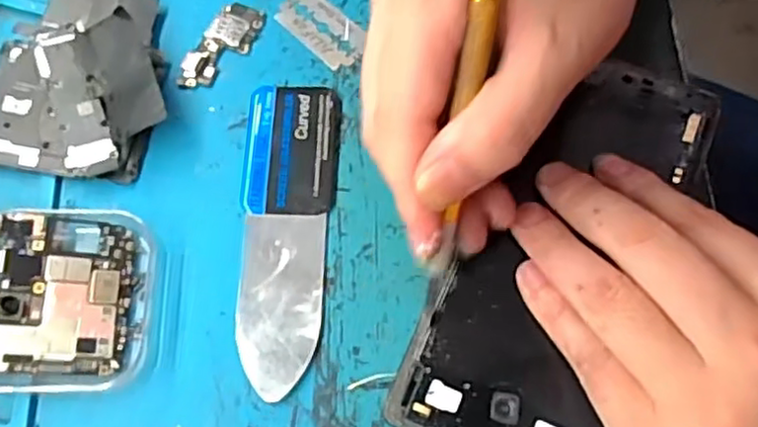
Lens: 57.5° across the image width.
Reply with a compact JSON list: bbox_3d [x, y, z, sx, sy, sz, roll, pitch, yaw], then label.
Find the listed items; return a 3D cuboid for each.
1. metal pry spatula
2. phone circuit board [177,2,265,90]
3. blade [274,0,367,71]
[{"bbox_3d":[-0.035,0.005,0.258,0.035,0.004,0.119,2,69,0],"label":"metal pry spatula"},{"bbox_3d":[-0.065,-0.069,0.286,0.020,0.004,0.045,26,71,9],"label":"phone circuit board"},{"bbox_3d":[-0.024,-0.079,0.290,0.041,0.004,0.022,42,74,14],"label":"blade"}]

